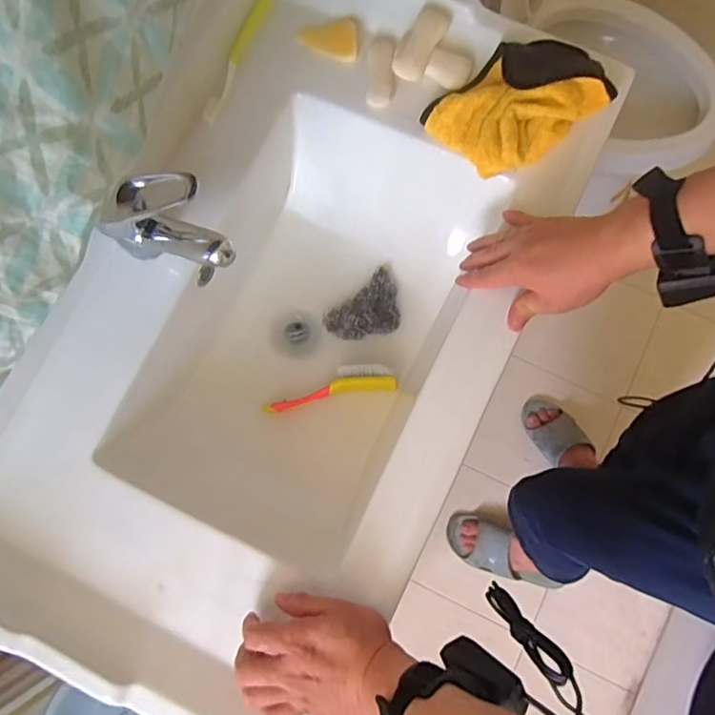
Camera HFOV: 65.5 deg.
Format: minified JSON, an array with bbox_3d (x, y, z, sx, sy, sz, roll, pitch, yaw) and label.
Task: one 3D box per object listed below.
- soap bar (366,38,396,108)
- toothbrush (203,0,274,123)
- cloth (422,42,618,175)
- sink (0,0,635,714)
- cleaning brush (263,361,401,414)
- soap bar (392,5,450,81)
[{"bbox_3d":[0.026,-0.326,0.627,0.030,0.017,0.083,3,79,2],"label":"soap bar"},{"bbox_3d":[-0.137,-0.352,0.638,0.018,0.021,0.175,24,81,6],"label":"toothbrush"},{"bbox_3d":[0.171,-0.276,0.594,0.167,0.061,0.126,-36,81,-5],"label":"cloth"},{"bbox_3d":[-0.071,-0.038,0.645,0.456,0.171,0.783,27,81,6],"label":"sink"},{"bbox_3d":[-0.035,0.036,0.694,0.164,0.022,0.039,-11,79,-1],"label":"cleaning brush"},{"bbox_3d":[0.069,-0.351,0.621,0.039,0.016,0.093,28,81,6],"label":"soap bar"}]

